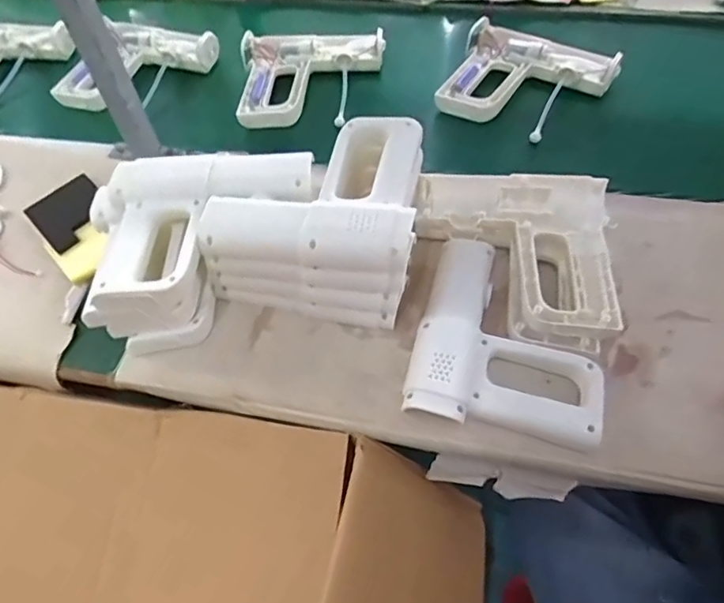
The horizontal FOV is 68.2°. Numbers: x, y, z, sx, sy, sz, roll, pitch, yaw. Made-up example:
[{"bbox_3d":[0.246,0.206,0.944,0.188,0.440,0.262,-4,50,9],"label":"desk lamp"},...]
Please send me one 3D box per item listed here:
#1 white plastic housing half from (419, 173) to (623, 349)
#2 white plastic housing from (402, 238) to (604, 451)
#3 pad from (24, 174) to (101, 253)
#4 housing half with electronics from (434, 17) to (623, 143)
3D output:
[{"bbox_3d":[0.162,-0.049,0.566,0.205,0.050,0.192,4,58,7],"label":"white plastic housing half"},{"bbox_3d":[0.149,0.033,0.545,0.175,0.034,0.203,10,59,10],"label":"white plastic housing"},{"bbox_3d":[-0.372,-0.117,0.684,0.087,0.006,0.099,-40,63,-20],"label":"pad"},{"bbox_3d":[0.236,-0.316,0.764,0.215,0.062,0.181,24,62,18],"label":"housing half with electronics"}]

